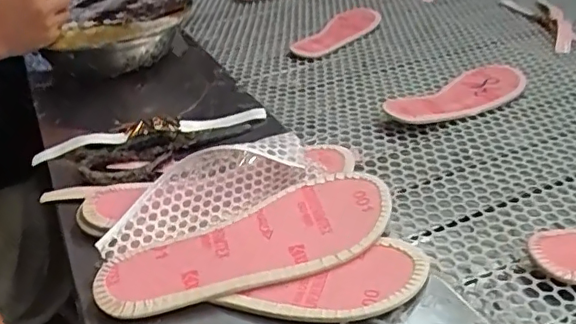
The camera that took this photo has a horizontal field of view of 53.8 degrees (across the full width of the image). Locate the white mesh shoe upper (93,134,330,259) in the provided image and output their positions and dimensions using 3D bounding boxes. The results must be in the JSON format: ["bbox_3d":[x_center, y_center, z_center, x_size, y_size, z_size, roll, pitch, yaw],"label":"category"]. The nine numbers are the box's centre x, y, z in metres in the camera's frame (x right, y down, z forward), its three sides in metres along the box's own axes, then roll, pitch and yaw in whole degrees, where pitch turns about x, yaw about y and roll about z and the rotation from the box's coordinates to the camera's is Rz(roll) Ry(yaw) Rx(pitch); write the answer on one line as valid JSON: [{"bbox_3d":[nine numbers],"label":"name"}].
[{"bbox_3d":[-0.068,0.029,0.498,0.197,0.058,0.073,-17,31,-21],"label":"white mesh shoe upper"}]

